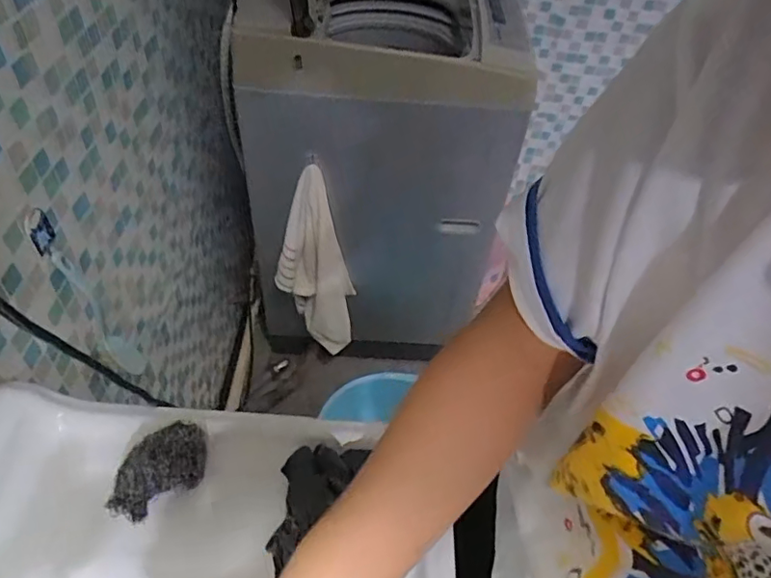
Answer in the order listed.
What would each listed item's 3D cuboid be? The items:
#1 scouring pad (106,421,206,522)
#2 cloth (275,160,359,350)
[{"bbox_3d":[-0.215,0.173,0.533,0.058,0.051,0.100,35,54,24],"label":"scouring pad"},{"bbox_3d":[-0.157,-0.039,1.264,0.170,0.483,0.059,-2,48,-7],"label":"cloth"}]

